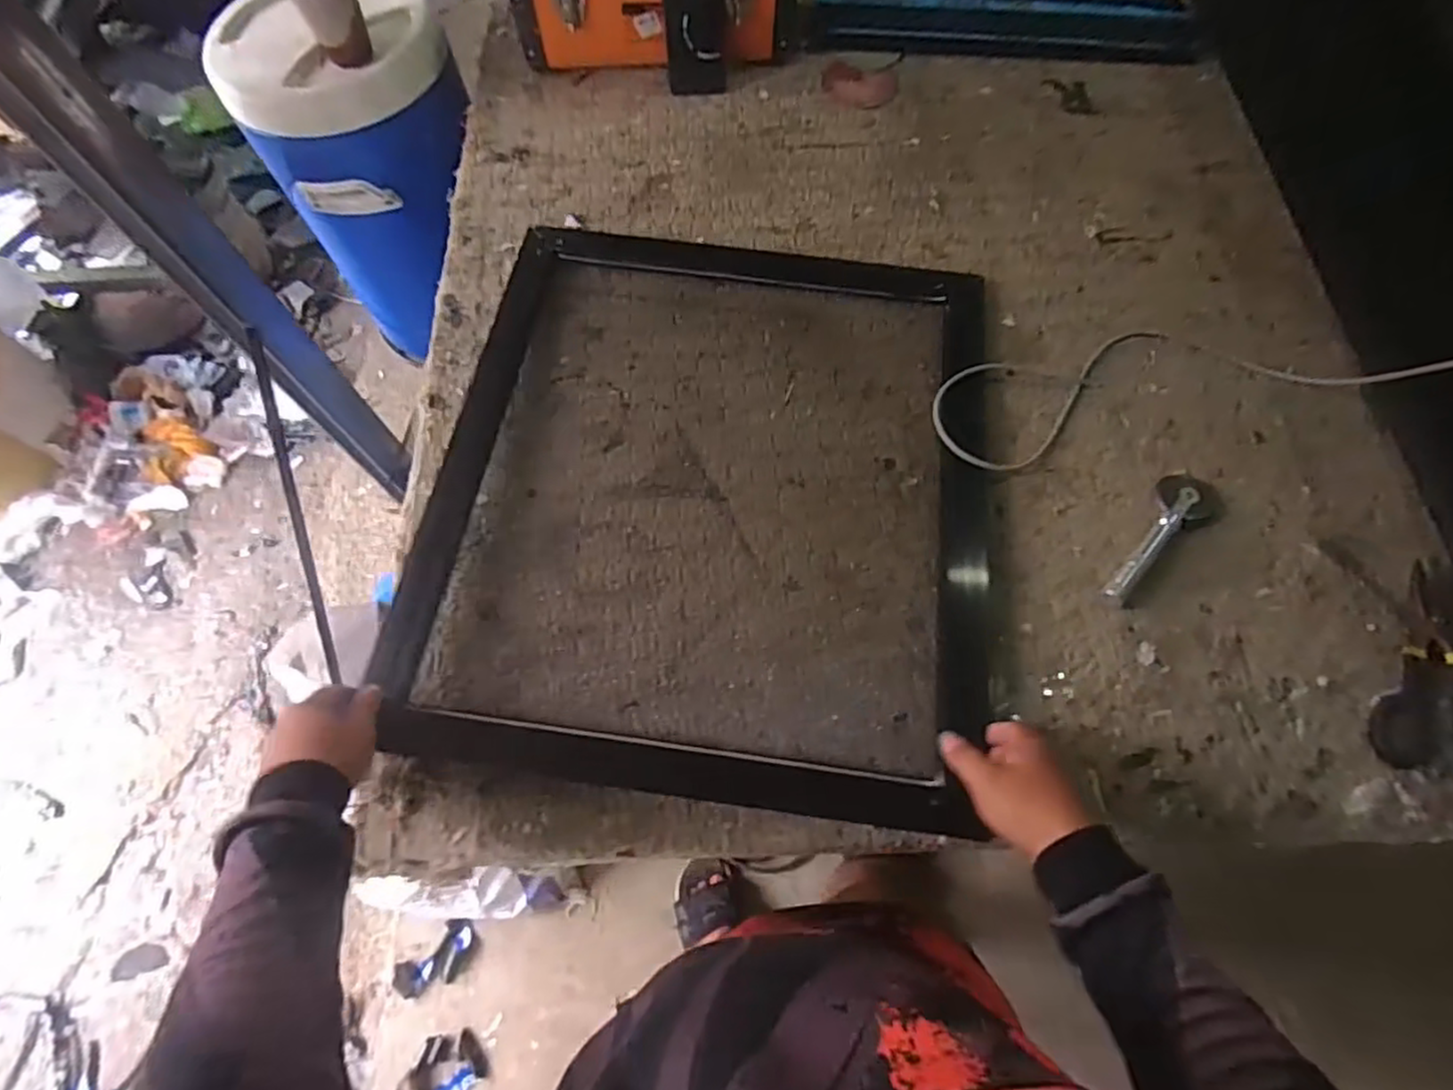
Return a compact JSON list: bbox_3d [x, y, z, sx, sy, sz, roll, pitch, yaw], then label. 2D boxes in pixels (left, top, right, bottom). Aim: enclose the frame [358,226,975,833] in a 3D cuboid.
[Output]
[{"bbox_3d":[-0.009,-0.066,0.695,0.520,0.029,0.587,7,68,3],"label":"frame"}]

